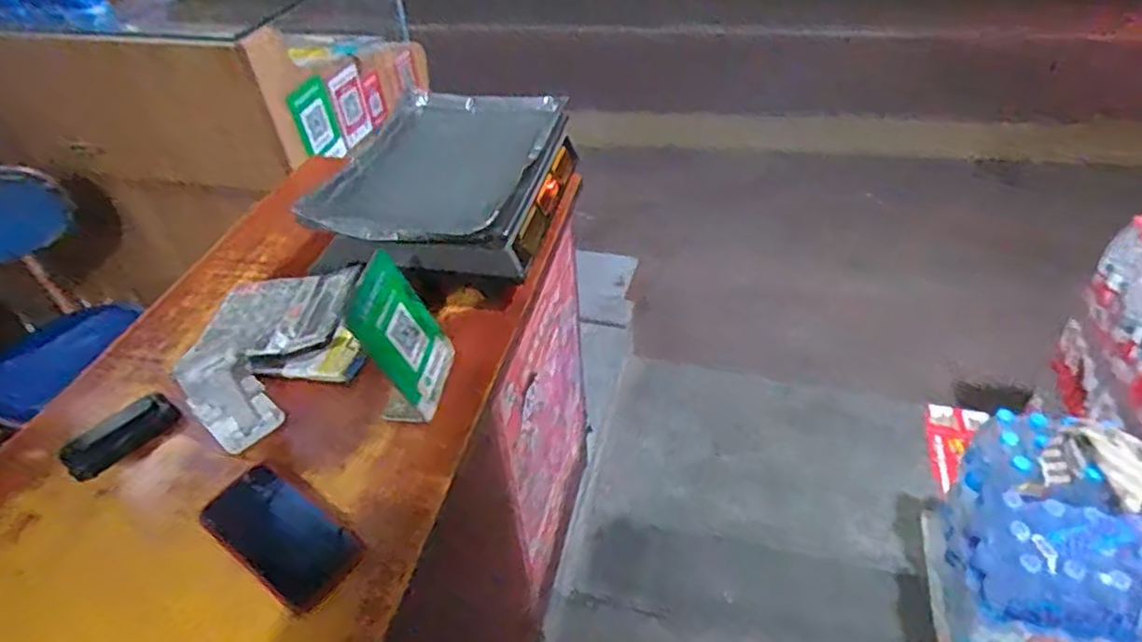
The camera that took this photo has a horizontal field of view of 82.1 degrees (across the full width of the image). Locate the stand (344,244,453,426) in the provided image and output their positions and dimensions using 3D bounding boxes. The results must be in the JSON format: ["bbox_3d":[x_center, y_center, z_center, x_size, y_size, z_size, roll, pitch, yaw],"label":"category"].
[{"bbox_3d":[-0.176,0.018,0.697,0.063,0.142,0.103,3,43,8],"label":"stand"}]

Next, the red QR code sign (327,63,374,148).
[{"bbox_3d":[-0.441,-0.429,1.320,0.008,0.148,0.093,15,51,16],"label":"red QR code sign"}]

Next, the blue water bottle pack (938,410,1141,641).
[{"bbox_3d":[0.953,0.459,1.344,0.282,0.403,0.362,7,44,12],"label":"blue water bottle pack"}]

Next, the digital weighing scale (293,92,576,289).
[{"bbox_3d":[-0.155,-0.188,0.893,0.268,0.116,0.363,9,44,14],"label":"digital weighing scale"}]

